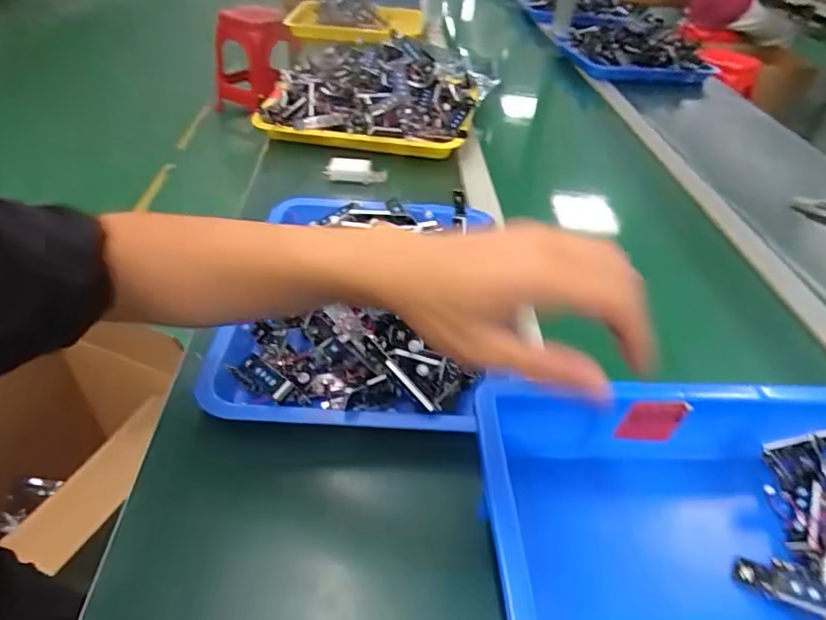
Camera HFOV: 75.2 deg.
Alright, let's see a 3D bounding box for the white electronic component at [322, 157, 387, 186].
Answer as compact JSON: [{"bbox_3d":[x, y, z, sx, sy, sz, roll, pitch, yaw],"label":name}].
[{"bbox_3d":[-0.078,-0.197,0.754,0.086,0.023,0.033,12,42,7],"label":"white electronic component"}]

